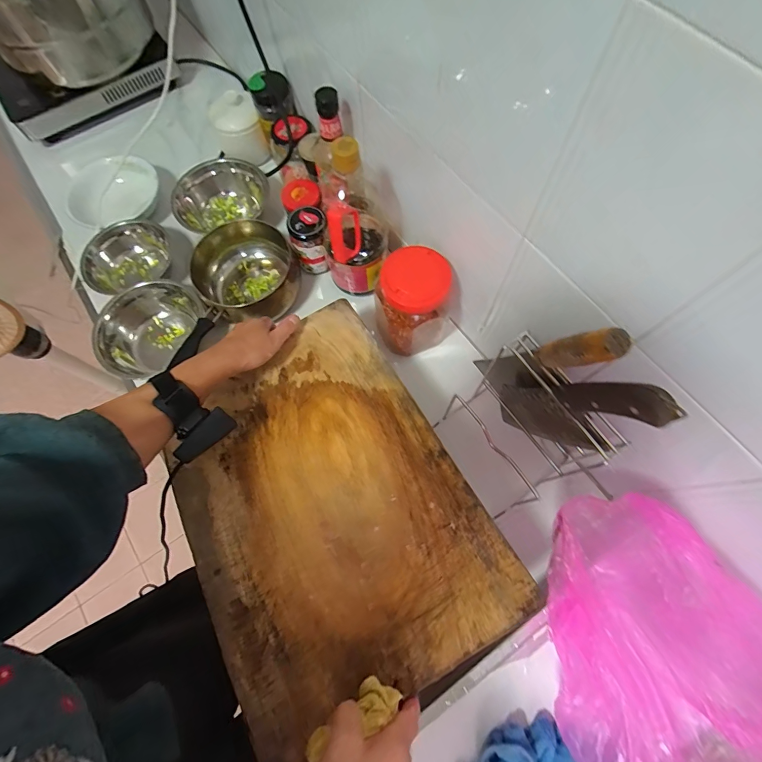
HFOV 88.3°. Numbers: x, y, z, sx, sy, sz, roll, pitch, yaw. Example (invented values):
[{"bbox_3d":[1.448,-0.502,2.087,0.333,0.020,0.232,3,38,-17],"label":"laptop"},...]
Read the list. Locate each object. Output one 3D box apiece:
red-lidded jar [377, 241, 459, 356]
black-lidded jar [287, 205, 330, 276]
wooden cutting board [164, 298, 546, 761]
[{"bbox_3d":[0.050,-0.115,0.591,0.098,0.161,0.089,-24,72,-7],"label":"red-lidded jar"},{"bbox_3d":[-0.116,-0.234,0.655,0.058,0.101,0.059,0,71,1],"label":"black-lidded jar"},{"bbox_3d":[-0.071,0.134,0.465,0.306,0.017,0.422,-29,65,-7],"label":"wooden cutting board"}]

